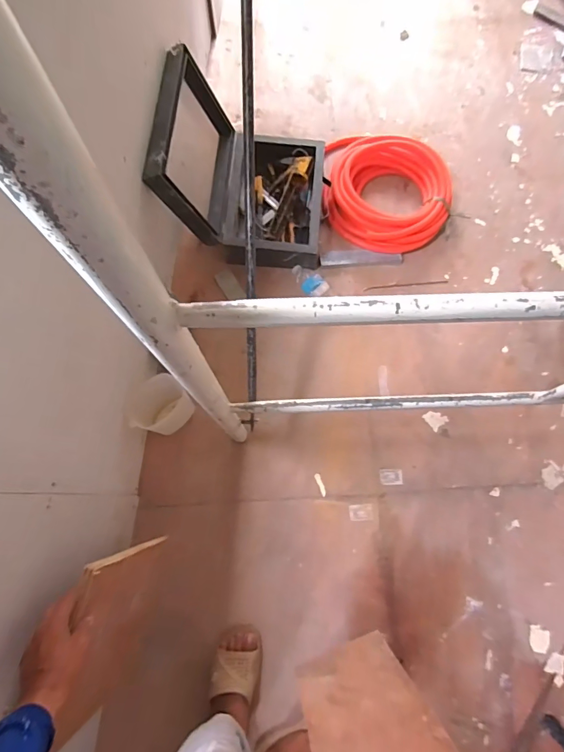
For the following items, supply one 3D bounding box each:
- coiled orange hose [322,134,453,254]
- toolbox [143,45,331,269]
[{"bbox_3d":[0.334,-0.572,1.286,0.390,0.079,0.364,2,74,-1],"label":"coiled orange hose"},{"bbox_3d":[-0.090,-0.585,1.141,0.426,0.358,0.426,7,74,0],"label":"toolbox"}]

